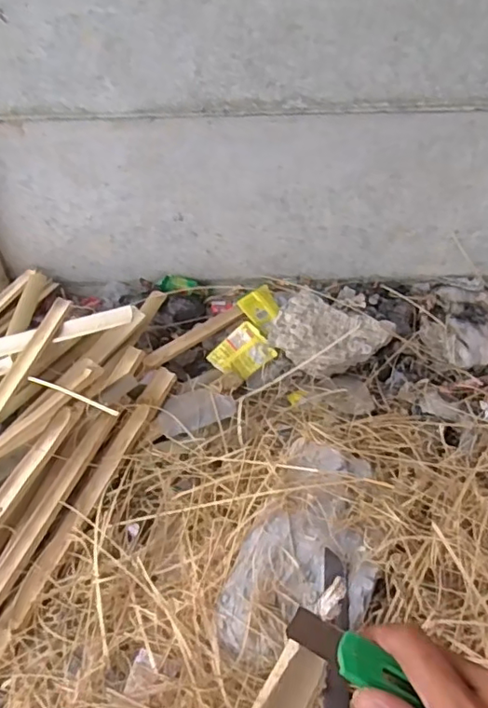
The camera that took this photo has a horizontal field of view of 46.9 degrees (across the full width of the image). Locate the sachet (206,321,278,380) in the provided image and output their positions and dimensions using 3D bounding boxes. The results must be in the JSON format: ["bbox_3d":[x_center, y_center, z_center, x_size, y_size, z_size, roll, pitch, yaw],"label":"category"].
[{"bbox_3d":[-0.003,-0.001,1.196,0.120,0.012,0.099,-42,75,-13],"label":"sachet"}]

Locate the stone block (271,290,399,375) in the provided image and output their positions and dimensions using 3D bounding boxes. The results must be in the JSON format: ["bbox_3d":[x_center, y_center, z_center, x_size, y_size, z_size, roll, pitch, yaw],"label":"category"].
[{"bbox_3d":[0.176,-0.040,1.152,0.223,0.066,0.151,18,50,19],"label":"stone block"}]

